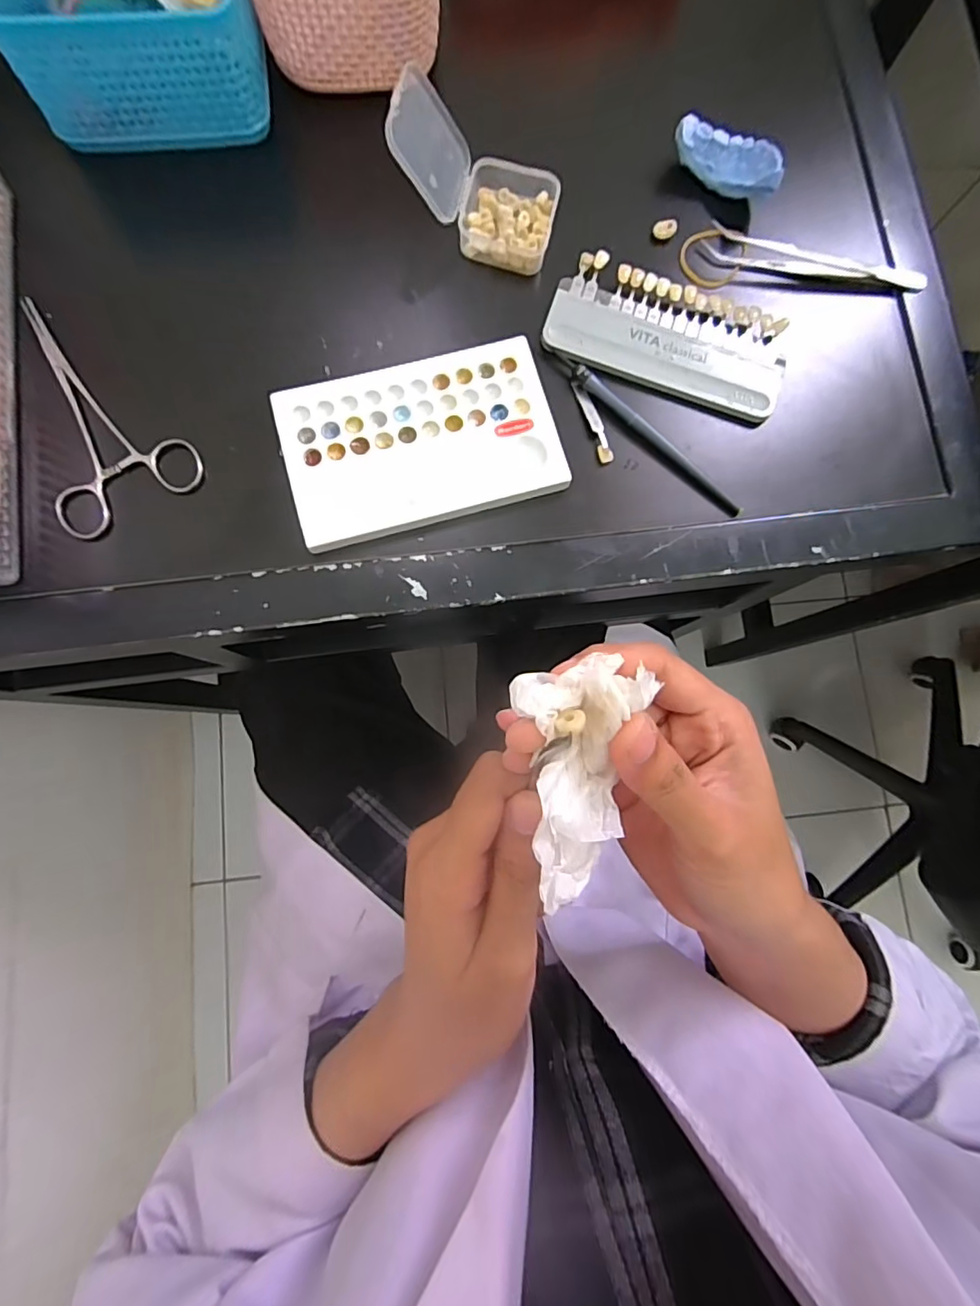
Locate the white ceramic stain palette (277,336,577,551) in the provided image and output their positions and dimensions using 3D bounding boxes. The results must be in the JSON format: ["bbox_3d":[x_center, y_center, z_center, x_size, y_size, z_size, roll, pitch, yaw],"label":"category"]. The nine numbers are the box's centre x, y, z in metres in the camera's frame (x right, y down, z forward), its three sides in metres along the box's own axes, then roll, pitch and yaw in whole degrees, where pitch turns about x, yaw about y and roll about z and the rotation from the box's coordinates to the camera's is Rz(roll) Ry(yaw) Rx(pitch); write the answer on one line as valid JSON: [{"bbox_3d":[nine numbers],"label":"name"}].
[{"bbox_3d":[-0.039,-0.122,0.308,0.151,0.010,0.094,-16,83,-5],"label":"white ceramic stain palette"}]

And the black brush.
[{"bbox_3d":[0.099,-0.125,0.317,0.128,0.009,0.010,42,82,3],"label":"black brush"}]

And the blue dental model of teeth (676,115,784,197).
[{"bbox_3d":[0.149,-0.309,0.332,0.069,0.024,0.021,32,81,2],"label":"blue dental model of teeth"}]

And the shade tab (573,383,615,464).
[{"bbox_3d":[0.062,-0.138,0.320,0.009,0.005,0.052,-19,83,-6],"label":"shade tab"}]

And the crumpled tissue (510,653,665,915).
[{"bbox_3d":[0.025,0.038,0.161,0.037,0.020,0.072,2,101,-3],"label":"crumpled tissue"}]

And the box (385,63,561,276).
[{"bbox_3d":[-0.006,-0.276,0.307,0.091,0.057,0.056,13,81,-1],"label":"box"}]

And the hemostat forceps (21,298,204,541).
[{"bbox_3d":[-0.233,-0.141,0.306,0.081,0.009,0.143,-31,85,-7],"label":"hemostat forceps"}]

